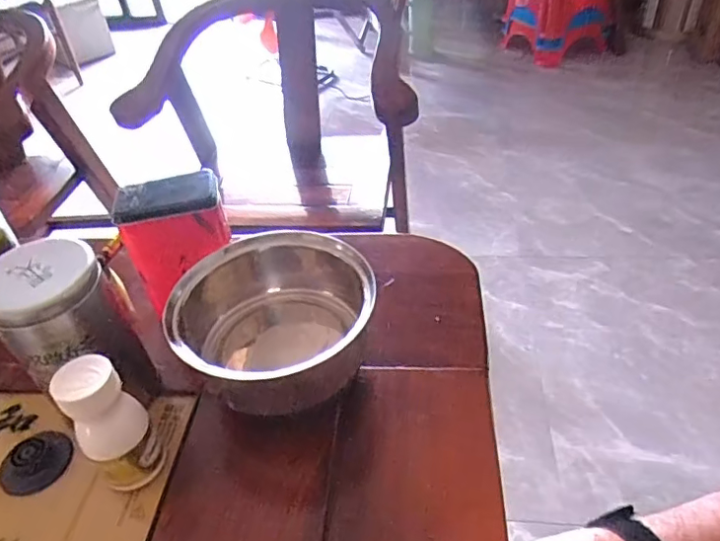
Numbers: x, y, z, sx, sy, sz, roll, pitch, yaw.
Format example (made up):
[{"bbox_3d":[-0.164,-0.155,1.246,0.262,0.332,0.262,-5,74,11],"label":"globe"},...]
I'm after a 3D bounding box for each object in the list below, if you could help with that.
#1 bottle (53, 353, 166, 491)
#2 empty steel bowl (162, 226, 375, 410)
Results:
[{"bbox_3d":[-0.180,0.112,0.404,0.050,0.107,0.049,-35,49,-29],"label":"bottle"},{"bbox_3d":[-0.069,0.042,0.462,0.160,0.088,0.156,-3,41,3],"label":"empty steel bowl"}]

